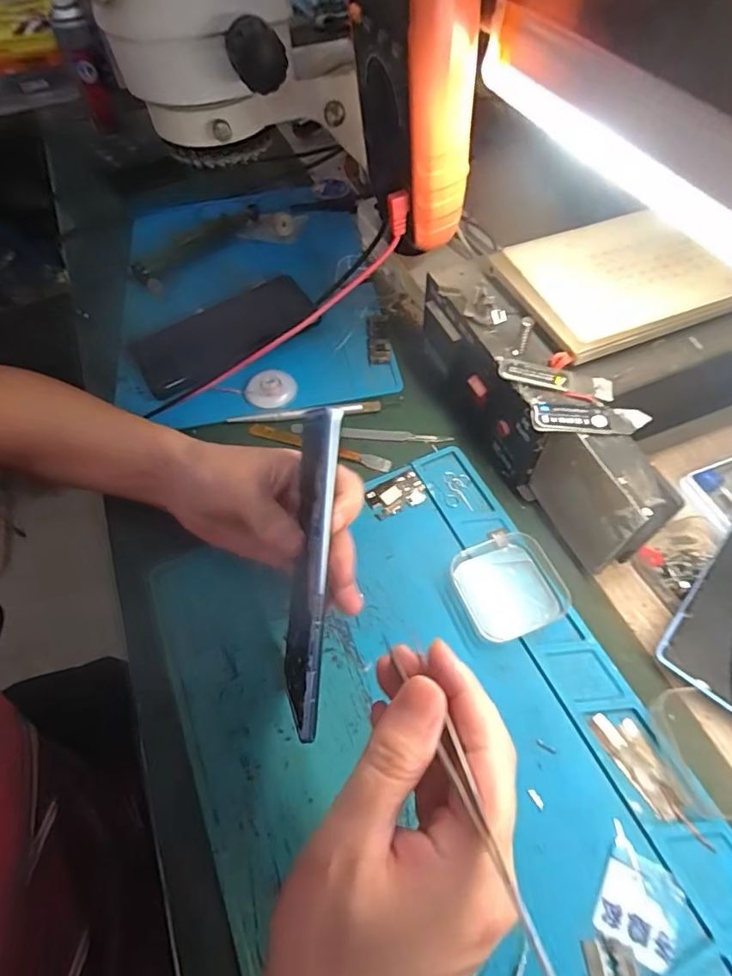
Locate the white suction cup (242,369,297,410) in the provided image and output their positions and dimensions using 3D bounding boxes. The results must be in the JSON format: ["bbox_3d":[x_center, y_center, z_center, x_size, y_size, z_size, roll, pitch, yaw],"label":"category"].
[{"bbox_3d":[-0.084,-0.087,0.443,0.045,0.010,0.035,-17,58,-6],"label":"white suction cup"}]

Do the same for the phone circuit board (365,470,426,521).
[{"bbox_3d":[0.023,0.005,0.384,0.043,0.004,0.027,-25,59,-11],"label":"phone circuit board"}]

